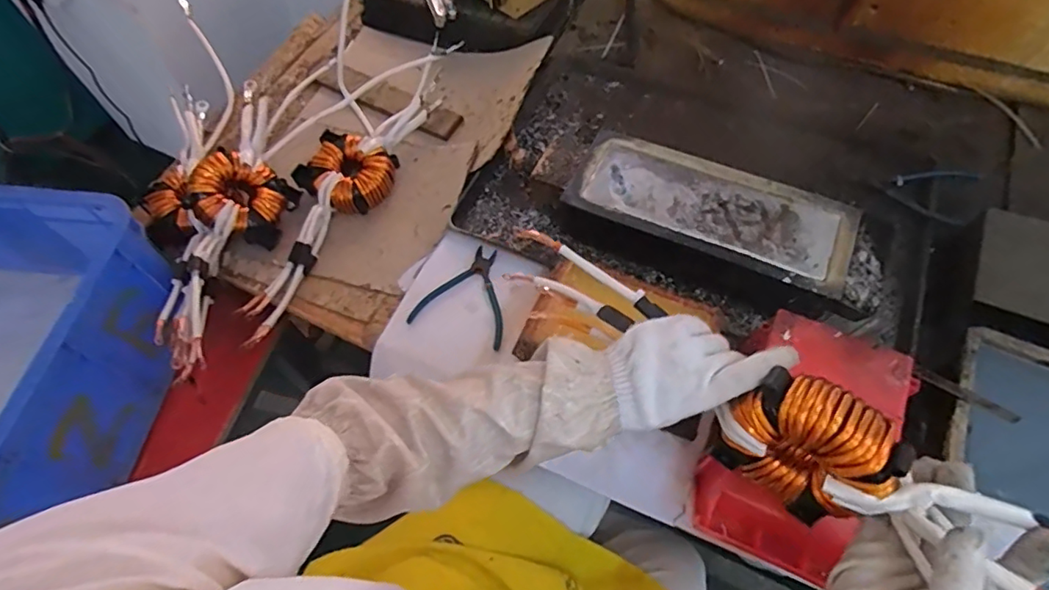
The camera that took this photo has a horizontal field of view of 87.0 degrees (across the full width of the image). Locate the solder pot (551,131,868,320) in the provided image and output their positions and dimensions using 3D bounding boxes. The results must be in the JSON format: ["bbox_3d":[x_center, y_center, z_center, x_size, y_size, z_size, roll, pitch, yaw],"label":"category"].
[{"bbox_3d":[0.230,-0.091,0.720,0.402,0.084,0.153,25,64,16],"label":"solder pot"}]

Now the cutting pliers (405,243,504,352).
[{"bbox_3d":[-0.074,-0.005,0.726,0.121,0.015,0.127,13,61,10],"label":"cutting pliers"}]

